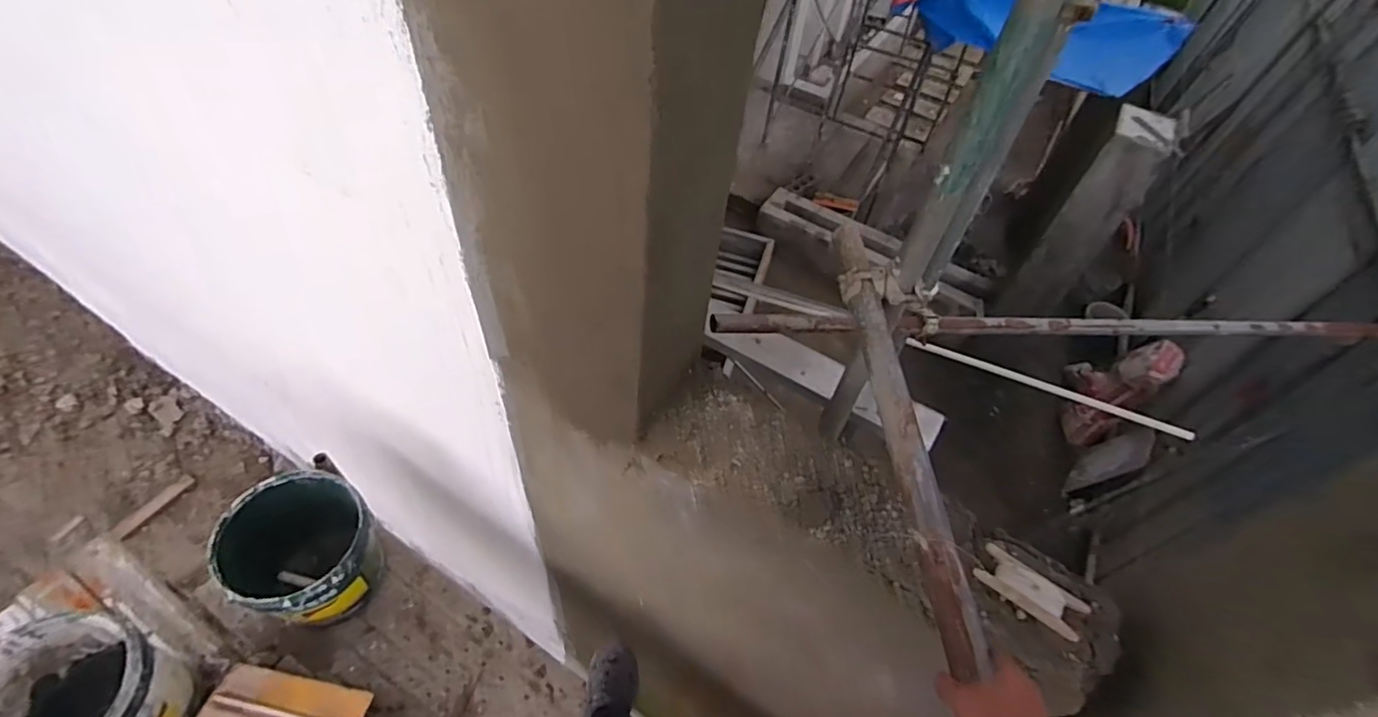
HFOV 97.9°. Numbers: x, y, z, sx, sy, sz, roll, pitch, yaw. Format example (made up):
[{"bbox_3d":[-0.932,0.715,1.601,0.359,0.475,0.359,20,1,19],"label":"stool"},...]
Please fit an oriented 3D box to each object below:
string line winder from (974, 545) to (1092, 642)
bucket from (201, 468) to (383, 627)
[{"bbox_3d":[0.483,0.326,0.846,0.138,0.027,0.064,35,55,21],"label":"string line winder"},{"bbox_3d":[-0.920,0.476,1.459,0.293,0.301,0.301,3,50,-4],"label":"bucket"}]

